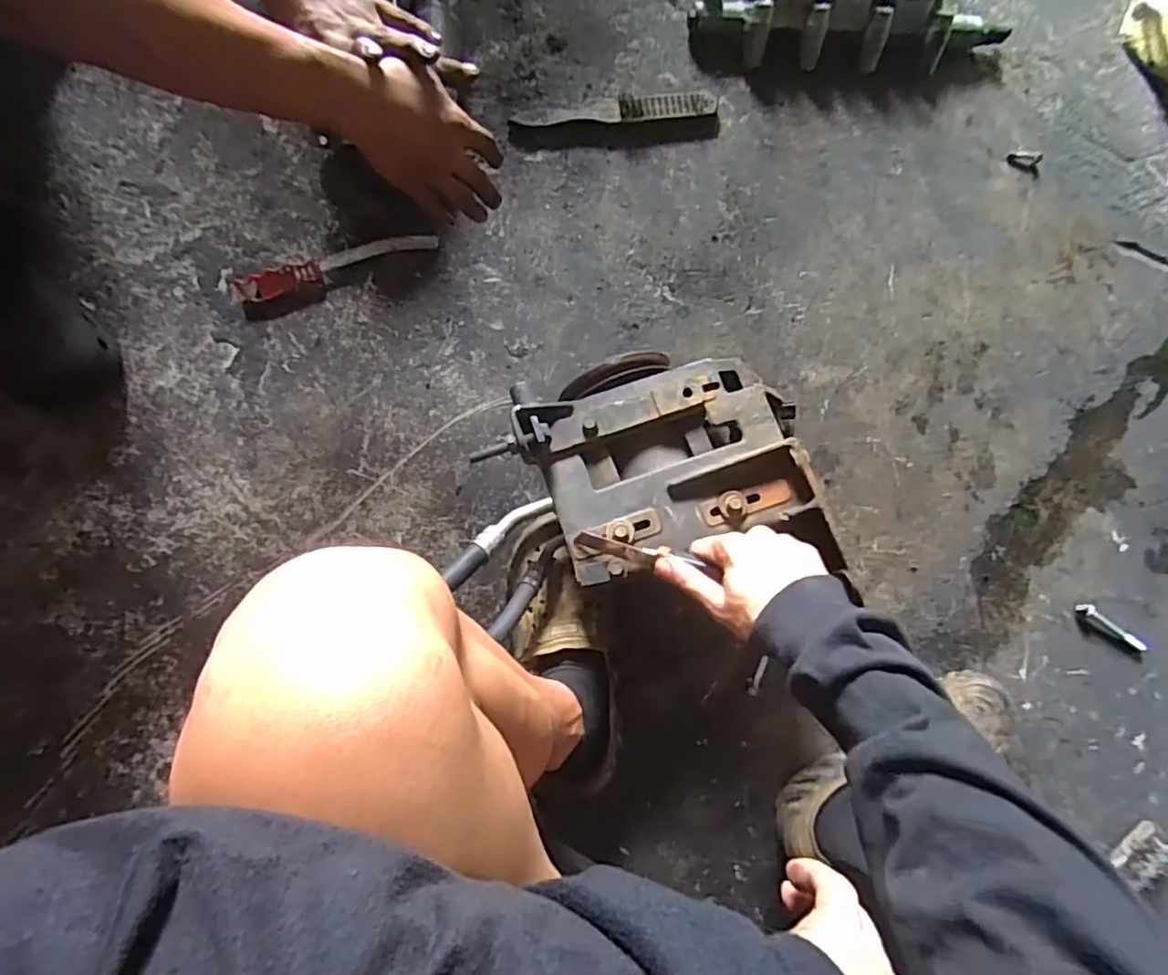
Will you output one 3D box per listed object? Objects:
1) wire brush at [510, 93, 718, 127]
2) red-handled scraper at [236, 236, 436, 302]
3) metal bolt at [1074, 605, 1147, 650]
[{"bbox_3d":[0.039,-0.467,0.769,0.248,0.022,0.032,-4,86,-5],"label":"wire brush"},{"bbox_3d":[-0.287,-0.255,0.722,0.235,0.023,0.030,-18,87,-6],"label":"red-handled scraper"},{"bbox_3d":[0.650,0.174,0.769,0.086,0.017,0.021,38,84,-1],"label":"metal bolt"}]

